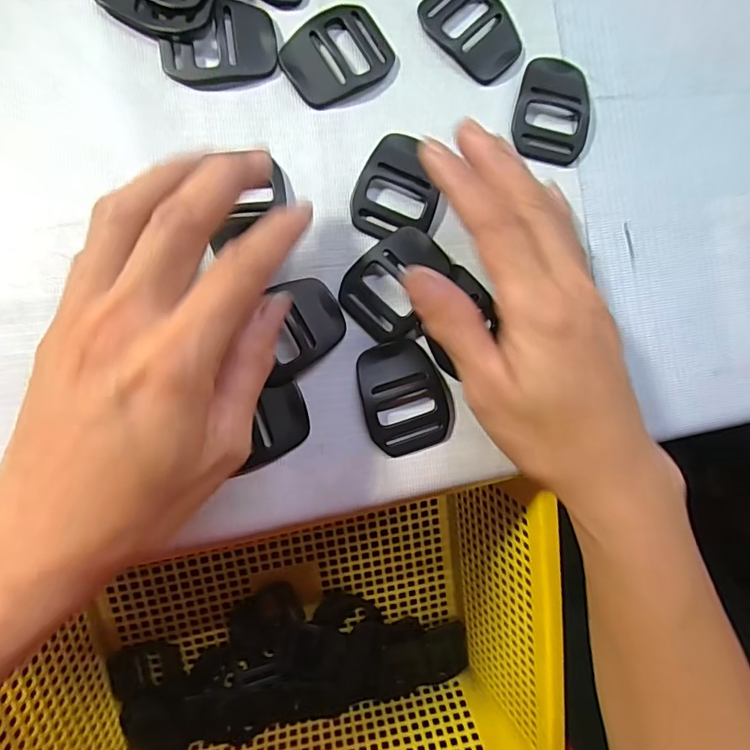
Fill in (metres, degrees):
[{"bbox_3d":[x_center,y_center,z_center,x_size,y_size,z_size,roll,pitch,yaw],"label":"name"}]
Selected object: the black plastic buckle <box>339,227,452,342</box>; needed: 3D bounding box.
[{"bbox_3d":[0.010,-0.041,0.221,0.049,0.008,0.036,-44,94,-8],"label":"black plastic buckle"}]

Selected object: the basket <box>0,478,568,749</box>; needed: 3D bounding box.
[{"bbox_3d":[-0.048,0.180,0.316,0.300,0.132,0.201,-7,112,-11],"label":"basket"}]

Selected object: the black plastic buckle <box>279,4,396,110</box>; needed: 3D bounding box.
[{"bbox_3d":[-0.017,-0.140,0.224,0.047,0.004,0.036,-40,94,-8],"label":"black plastic buckle"}]

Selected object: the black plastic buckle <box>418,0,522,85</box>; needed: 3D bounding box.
[{"bbox_3d":[0.045,-0.160,0.234,0.047,0.005,0.034,43,82,-5],"label":"black plastic buckle"}]

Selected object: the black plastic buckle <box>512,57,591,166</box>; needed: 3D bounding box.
[{"bbox_3d":[0.083,-0.126,0.239,0.037,0.004,0.049,8,86,-8],"label":"black plastic buckle"}]

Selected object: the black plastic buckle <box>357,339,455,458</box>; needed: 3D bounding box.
[{"bbox_3d":[0.013,0.009,0.222,0.037,0.004,0.048,-16,90,-9],"label":"black plastic buckle"}]

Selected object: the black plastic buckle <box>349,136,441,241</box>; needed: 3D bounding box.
[{"bbox_3d":[0.011,-0.082,0.225,0.036,0.005,0.047,16,85,-8],"label":"black plastic buckle"}]

